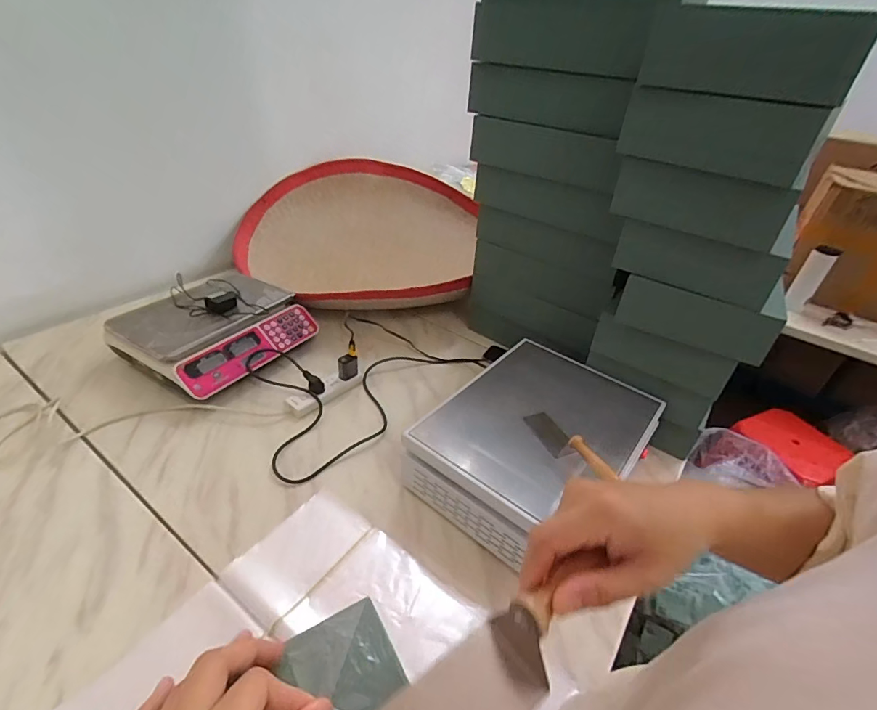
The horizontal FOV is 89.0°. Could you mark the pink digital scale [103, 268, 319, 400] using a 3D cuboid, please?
[{"bbox_3d":[-0.506,-0.059,1.031,0.313,0.114,0.346,23,39,23],"label":"pink digital scale"}]

